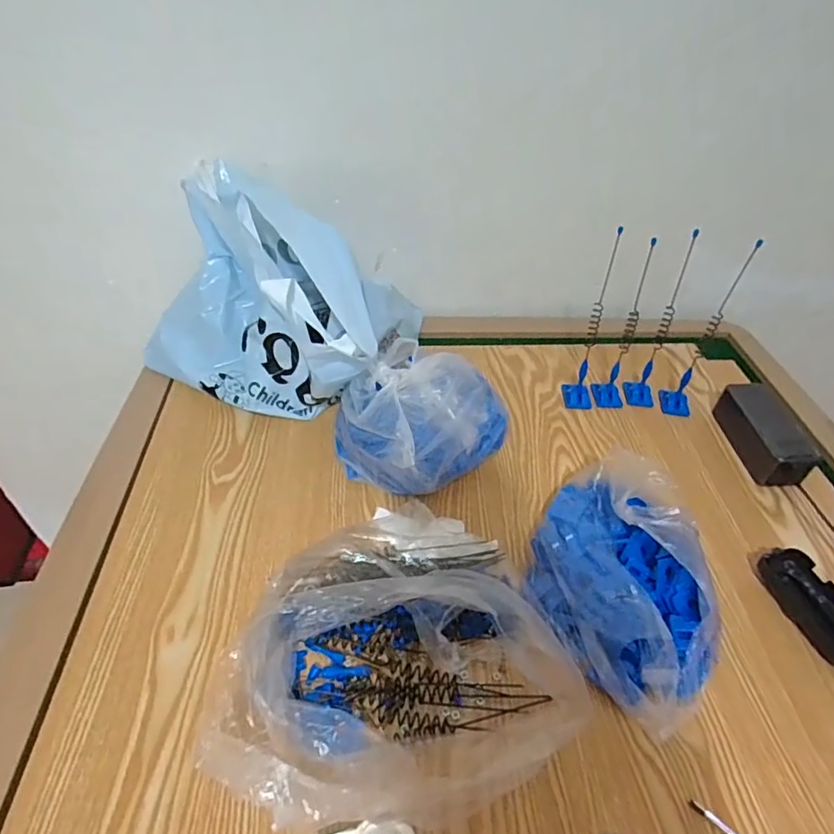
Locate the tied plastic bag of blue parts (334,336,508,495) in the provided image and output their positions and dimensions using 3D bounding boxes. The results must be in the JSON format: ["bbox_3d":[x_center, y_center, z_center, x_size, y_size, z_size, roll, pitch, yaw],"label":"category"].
[{"bbox_3d":[0.004,0.004,0.601,0.157,0.104,0.167,31,50,25],"label":"tied plastic bag of blue parts"}]

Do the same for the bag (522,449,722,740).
[{"bbox_3d":[0.182,0.140,0.475,0.141,0.108,0.211,-16,48,-20],"label":"bag"}]

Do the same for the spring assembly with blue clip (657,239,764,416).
[{"bbox_3d":[0.355,-0.095,0.645,0.042,0.218,0.055,31,50,25],"label":"spring assembly with blue clip"}]

